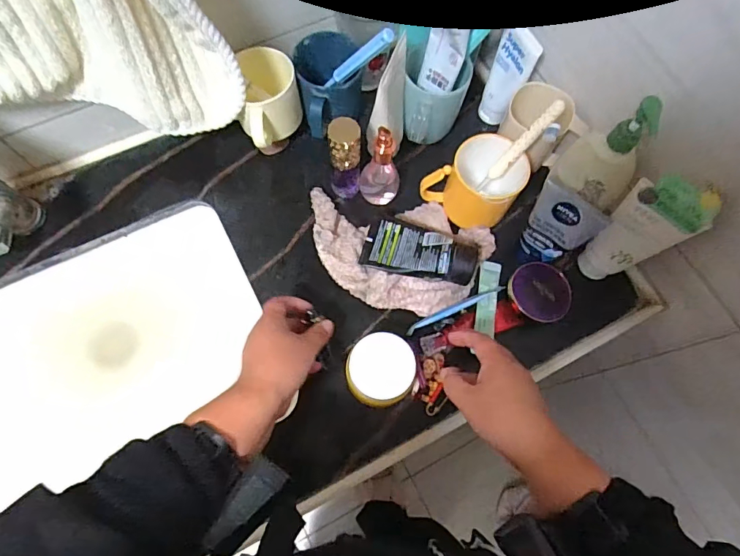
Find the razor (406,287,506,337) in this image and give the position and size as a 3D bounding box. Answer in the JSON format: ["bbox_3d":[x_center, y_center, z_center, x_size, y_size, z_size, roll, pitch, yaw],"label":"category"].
[{"bbox_3d":[0.099,0.034,0.544,0.131,0.017,0.013,-26,74,-10],"label":"razor"}]

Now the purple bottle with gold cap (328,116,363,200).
[{"bbox_3d":[-0.029,-0.137,0.554,0.035,0.121,0.030,5,71,0],"label":"purple bottle with gold cap"}]

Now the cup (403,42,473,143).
[{"bbox_3d":[0.081,-0.226,0.594,0.079,0.091,0.094,5,71,0],"label":"cup"}]

